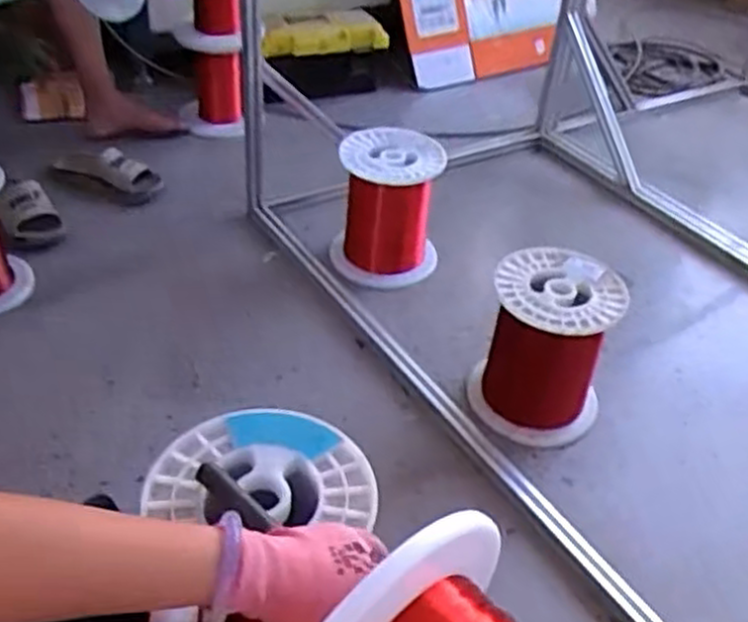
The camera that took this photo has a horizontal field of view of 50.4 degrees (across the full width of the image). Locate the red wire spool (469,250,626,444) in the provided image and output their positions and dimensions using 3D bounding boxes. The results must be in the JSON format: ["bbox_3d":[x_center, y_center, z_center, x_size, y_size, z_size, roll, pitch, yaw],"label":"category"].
[{"bbox_3d":[0.269,0.063,1.258,0.195,0.254,0.186,3,39,-3],"label":"red wire spool"}]

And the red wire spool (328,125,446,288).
[{"bbox_3d":[0.026,-0.201,1.566,0.199,0.269,0.200,3,39,-3],"label":"red wire spool"}]

